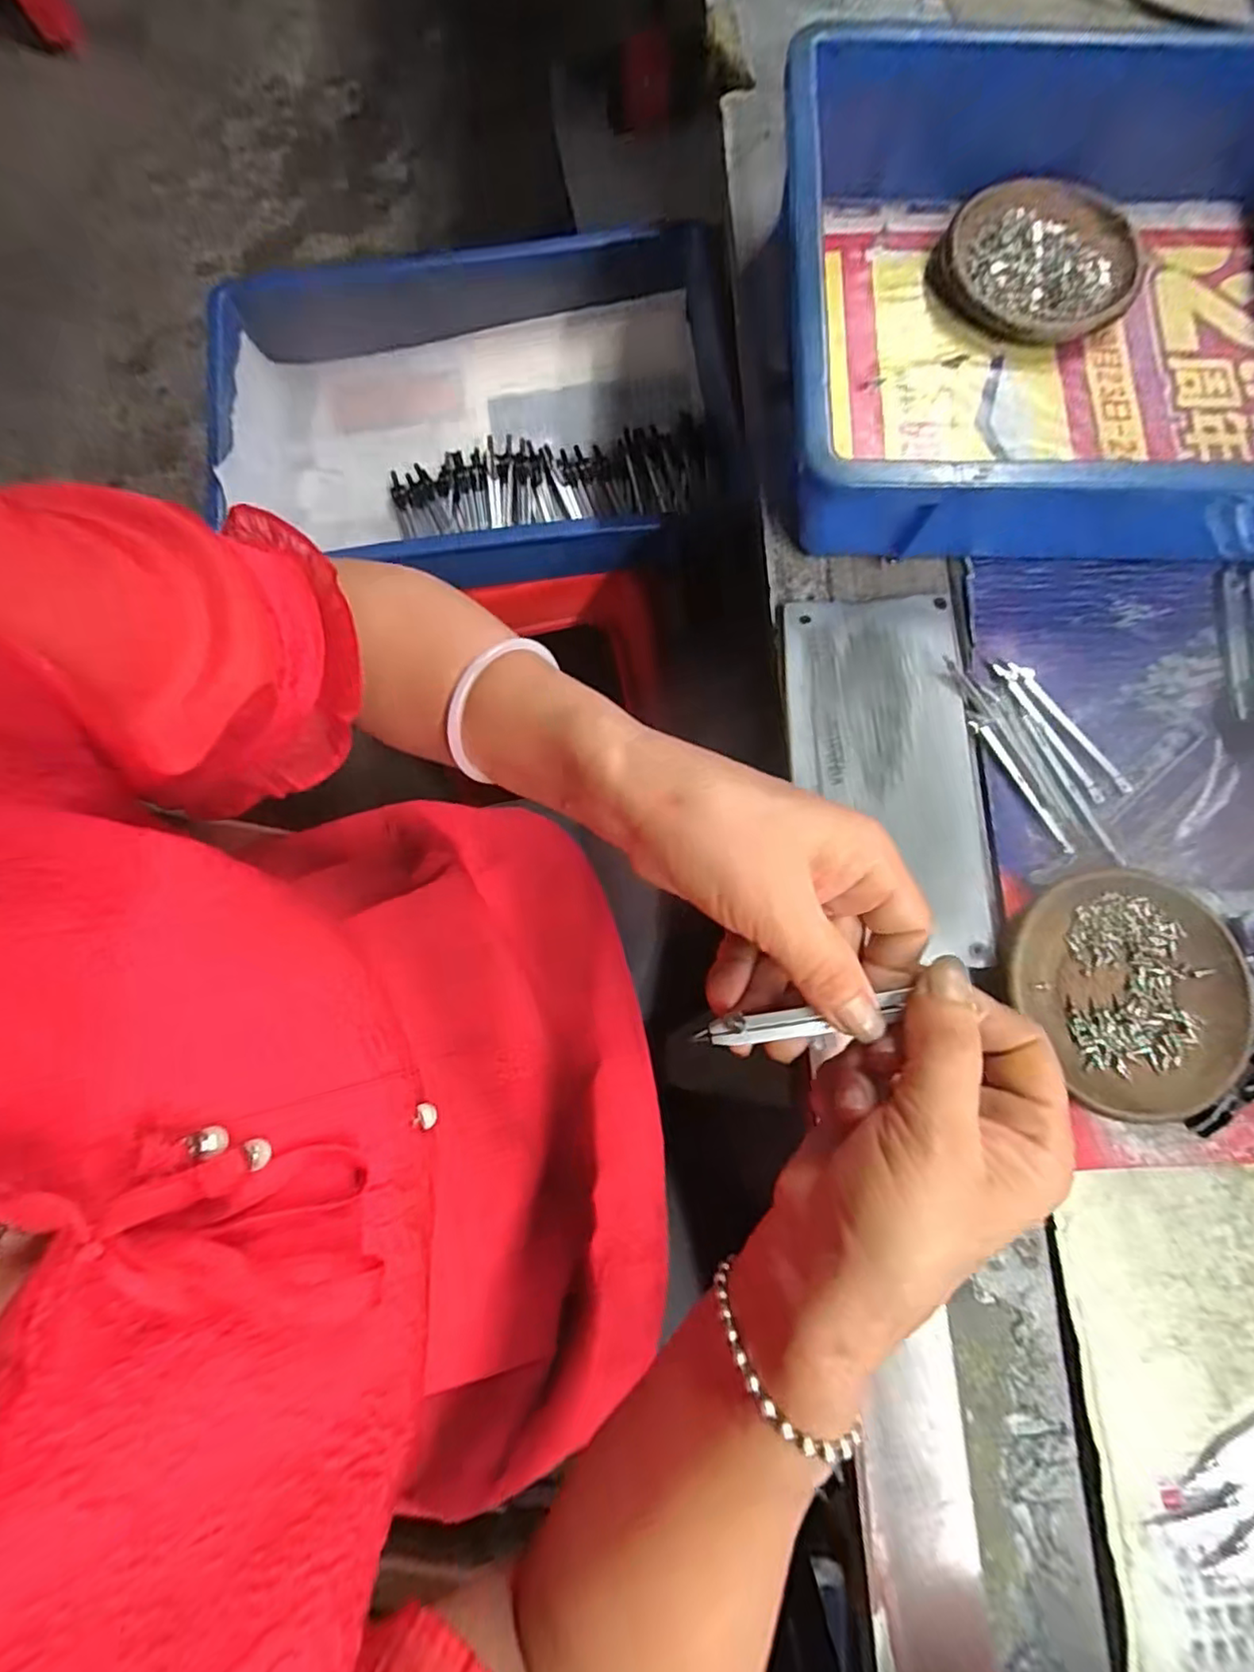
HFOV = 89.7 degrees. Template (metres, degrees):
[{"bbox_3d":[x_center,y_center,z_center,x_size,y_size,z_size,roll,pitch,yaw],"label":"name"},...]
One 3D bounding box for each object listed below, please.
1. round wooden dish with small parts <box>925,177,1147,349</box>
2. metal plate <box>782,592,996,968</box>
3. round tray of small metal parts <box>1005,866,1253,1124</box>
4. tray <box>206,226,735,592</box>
[{"bbox_3d":[0.255,-0.353,0.388,0.113,0.016,0.121,0,78,1],"label":"round wooden dish with small parts"},{"bbox_3d":[0.137,-0.036,0.334,0.095,0.006,0.196,-3,78,0],"label":"metal plate"},{"bbox_3d":[0.245,0.073,0.307,0.105,0.015,0.111,0,78,1],"label":"round tray of small metal parts"},{"bbox_3d":[-0.132,-0.348,0.542,0.413,0.078,0.275,-7,78,1],"label":"tray"}]

